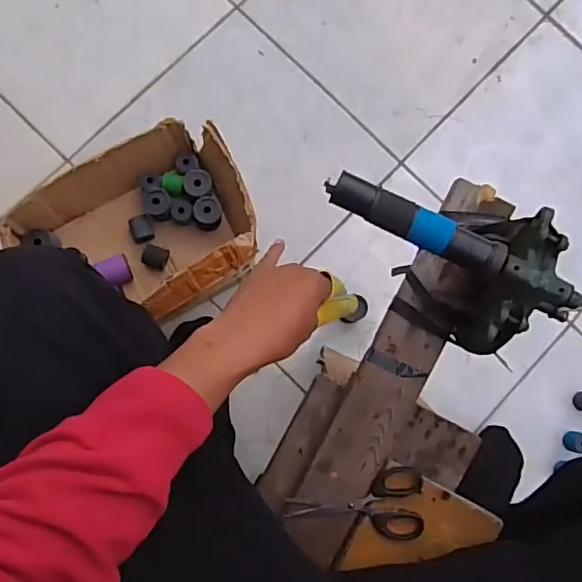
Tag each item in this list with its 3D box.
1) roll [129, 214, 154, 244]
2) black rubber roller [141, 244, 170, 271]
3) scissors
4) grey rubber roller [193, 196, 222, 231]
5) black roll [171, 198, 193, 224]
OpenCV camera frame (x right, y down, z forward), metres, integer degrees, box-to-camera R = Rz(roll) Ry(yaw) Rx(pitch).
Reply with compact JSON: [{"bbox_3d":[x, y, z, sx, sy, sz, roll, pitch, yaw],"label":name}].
[{"bbox_3d":[-0.240,-0.100,0.909,0.034,0.035,0.041,-18,85,-6],"label":"roll"},{"bbox_3d":[-0.220,-0.055,0.908,0.038,0.030,0.035,18,82,-1],"label":"black rubber roller"},{"bbox_3d":[0.066,0.222,0.583,0.141,0.013,0.074,0,93,0],"label":"scissors"},{"bbox_3d":[-0.135,-0.127,0.908,0.043,0.054,0.043,0,83,-4],"label":"grey rubber roller"},{"bbox_3d":[-0.176,-0.129,0.912,0.034,0.047,0.036,0,83,-4],"label":"black roll"}]

